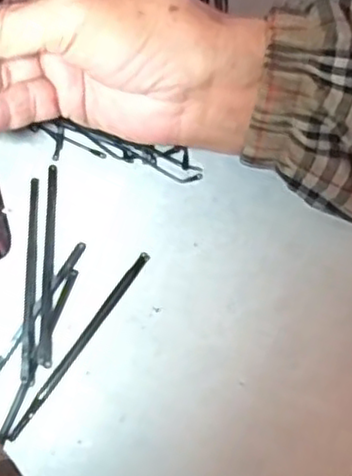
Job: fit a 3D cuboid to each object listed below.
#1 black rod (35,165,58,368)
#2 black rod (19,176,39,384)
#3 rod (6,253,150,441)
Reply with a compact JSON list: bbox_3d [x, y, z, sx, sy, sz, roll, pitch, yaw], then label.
[{"bbox_3d":[-0.060,0.010,0.316,0.006,0.004,0.098,-2,68,-2],"label":"black rod"},{"bbox_3d":[-0.068,0.017,0.313,0.008,0.004,0.098,-2,68,-2],"label":"black rod"},{"bbox_3d":[-0.042,0.046,0.302,0.004,0.004,0.100,33,71,11],"label":"rod"}]

